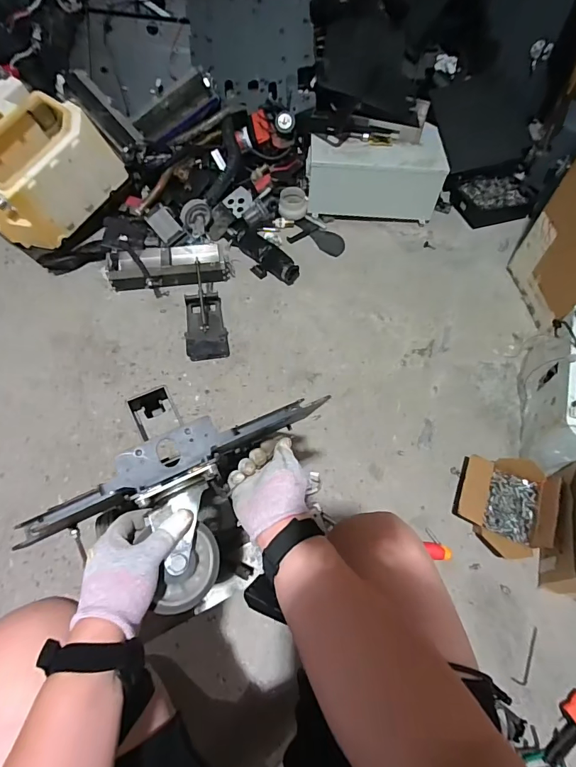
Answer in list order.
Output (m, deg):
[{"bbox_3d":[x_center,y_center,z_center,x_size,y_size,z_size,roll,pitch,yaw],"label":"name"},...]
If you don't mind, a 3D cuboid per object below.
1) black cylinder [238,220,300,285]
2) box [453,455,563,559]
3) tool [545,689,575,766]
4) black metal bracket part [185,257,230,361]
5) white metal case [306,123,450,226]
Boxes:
[{"bbox_3d":[-0.087,-0.408,1.291,0.101,0.056,0.286,-33,65,-21],"label":"black cylinder"},{"bbox_3d":[0.463,0.256,0.885,0.179,0.080,0.212,20,60,9],"label":"box"},{"bbox_3d":[0.502,0.606,0.729,0.146,0.028,0.054,-32,65,-20],"label":"tool"},{"bbox_3d":[-0.233,-0.203,1.123,0.106,0.123,0.250,-8,59,-8],"label":"black metal bracket part"},{"bbox_3d":[0.276,-0.673,1.369,0.419,0.220,0.192,2,58,-1],"label":"white metal case"}]

